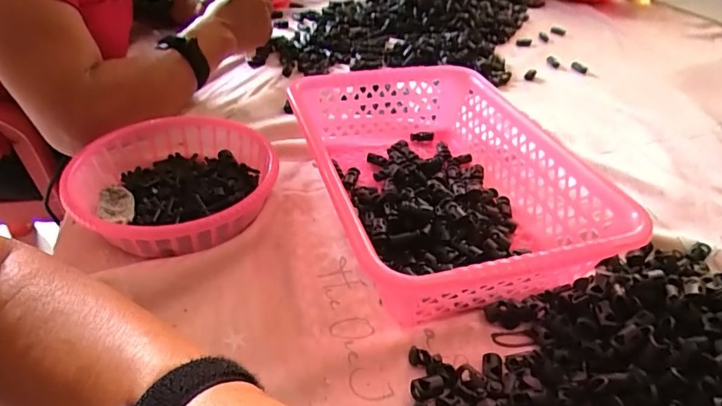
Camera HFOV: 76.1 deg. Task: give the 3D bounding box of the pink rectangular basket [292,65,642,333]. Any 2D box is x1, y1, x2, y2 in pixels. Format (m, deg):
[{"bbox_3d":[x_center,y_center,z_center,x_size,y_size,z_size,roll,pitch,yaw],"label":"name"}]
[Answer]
[{"bbox_3d":[0.065,-0.025,0.416,0.208,0.074,0.300,-9,40,-14],"label":"pink rectangular basket"}]

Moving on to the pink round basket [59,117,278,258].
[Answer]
[{"bbox_3d":[-0.159,-0.013,0.404,0.155,0.049,0.158,2,38,-1],"label":"pink round basket"}]

